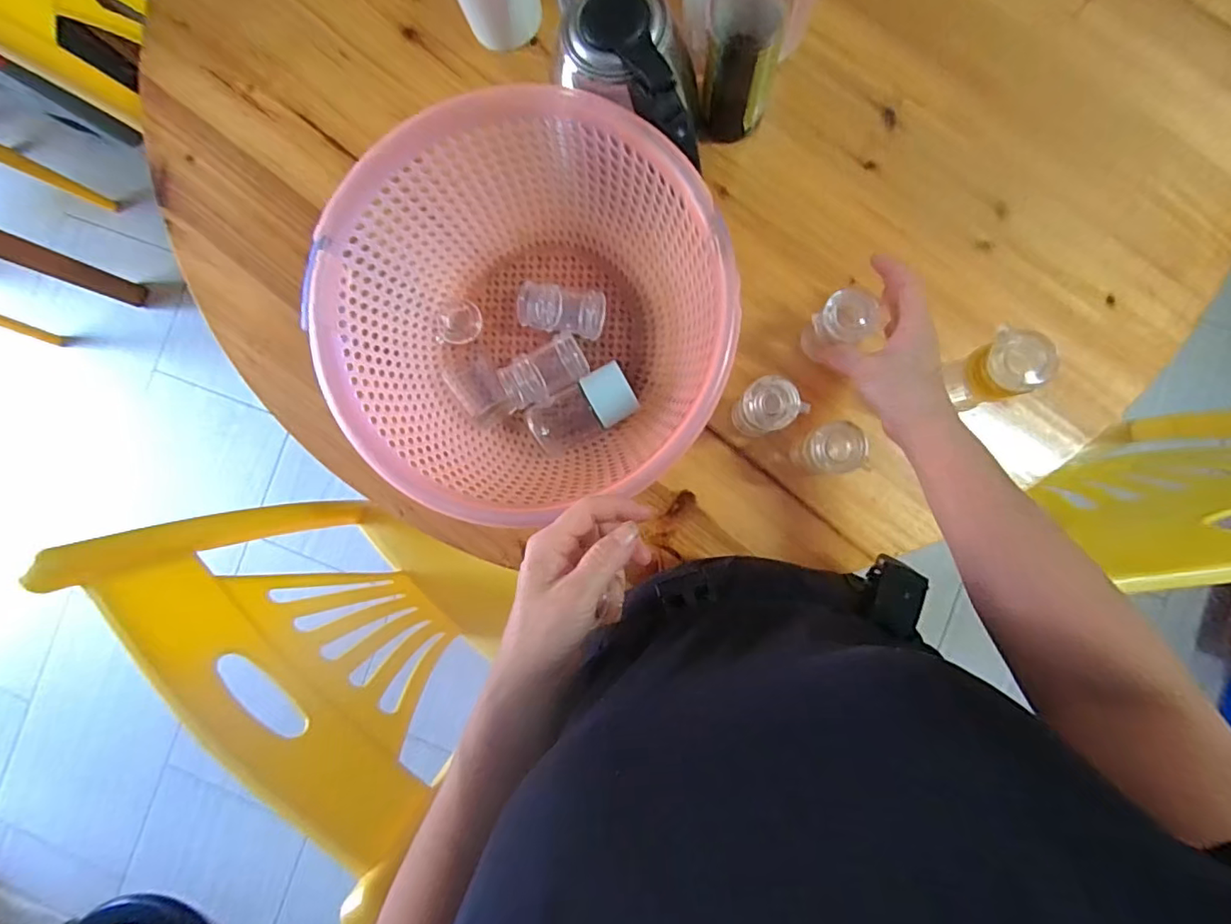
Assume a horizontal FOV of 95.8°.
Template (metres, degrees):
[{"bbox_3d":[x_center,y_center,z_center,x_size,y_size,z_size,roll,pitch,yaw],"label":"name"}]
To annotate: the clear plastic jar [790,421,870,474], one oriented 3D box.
[{"bbox_3d":[0.190,-0.009,0.495,0.040,0.087,0.042,-7,85,5],"label":"clear plastic jar"}]

